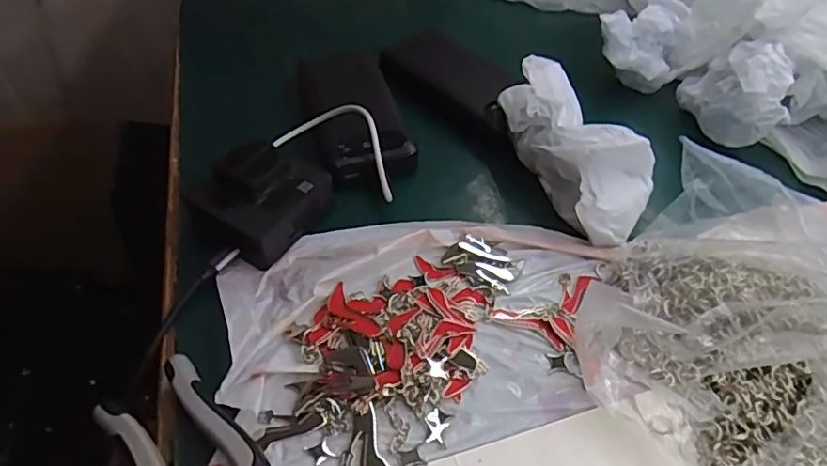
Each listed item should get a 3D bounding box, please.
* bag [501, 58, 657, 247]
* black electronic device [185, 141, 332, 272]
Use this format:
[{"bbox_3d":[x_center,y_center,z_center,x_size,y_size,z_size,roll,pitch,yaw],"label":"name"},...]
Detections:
[{"bbox_3d":[0.112,-0.062,0.414,0.051,0.075,0.142,-19,50,-16],"label":"bag"},{"bbox_3d":[-0.103,-0.027,0.396,0.069,0.042,0.080,31,55,25],"label":"black electronic device"}]

